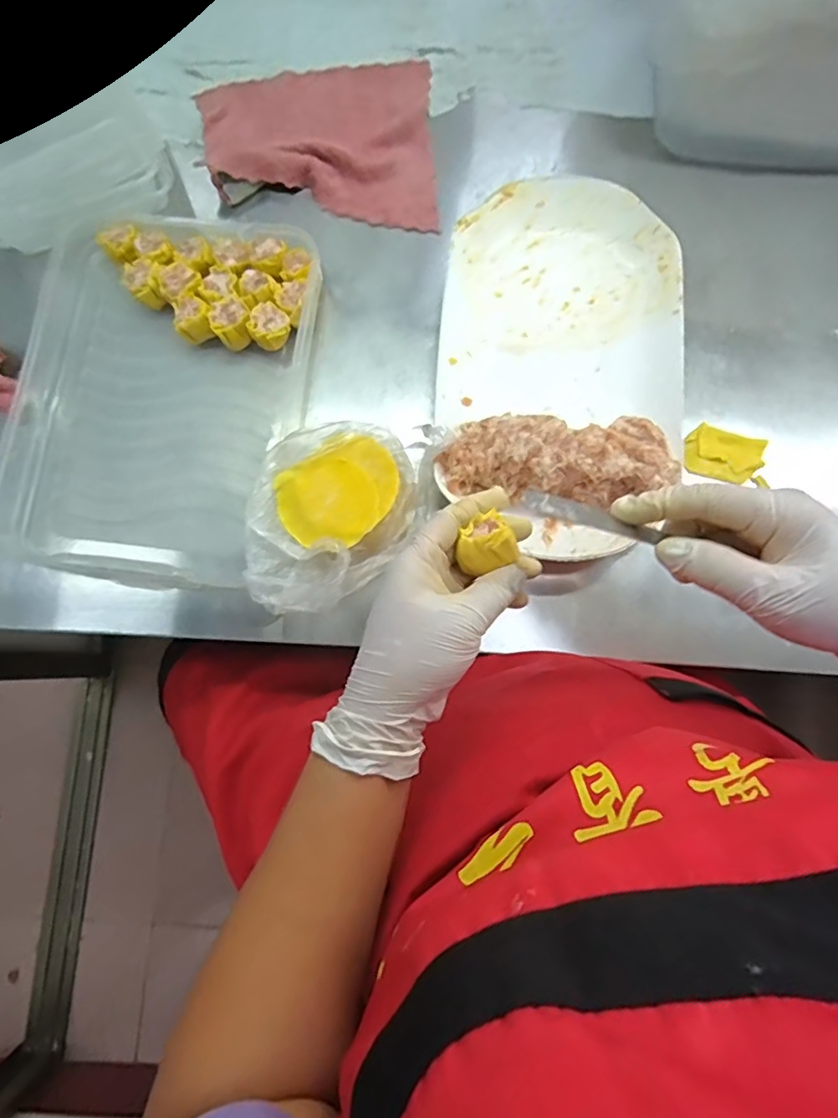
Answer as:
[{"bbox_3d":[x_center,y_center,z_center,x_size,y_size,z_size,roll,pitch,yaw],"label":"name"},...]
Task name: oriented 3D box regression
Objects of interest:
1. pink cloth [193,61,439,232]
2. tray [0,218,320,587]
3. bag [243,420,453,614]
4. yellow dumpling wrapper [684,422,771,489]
[{"bbox_3d":[-0.096,-0.407,0.545,0.220,0.026,0.184,-2,77,-1],"label":"pink cloth"},{"bbox_3d":[-0.221,-0.141,0.478,0.238,0.035,0.304,8,77,1],"label":"tray"},{"bbox_3d":[-0.060,-0.040,0.446,0.116,0.064,0.182,39,82,6],"label":"bag"},{"bbox_3d":[0.258,-0.087,0.482,0.064,0.007,0.044,11,77,2],"label":"yellow dumpling wrapper"}]

